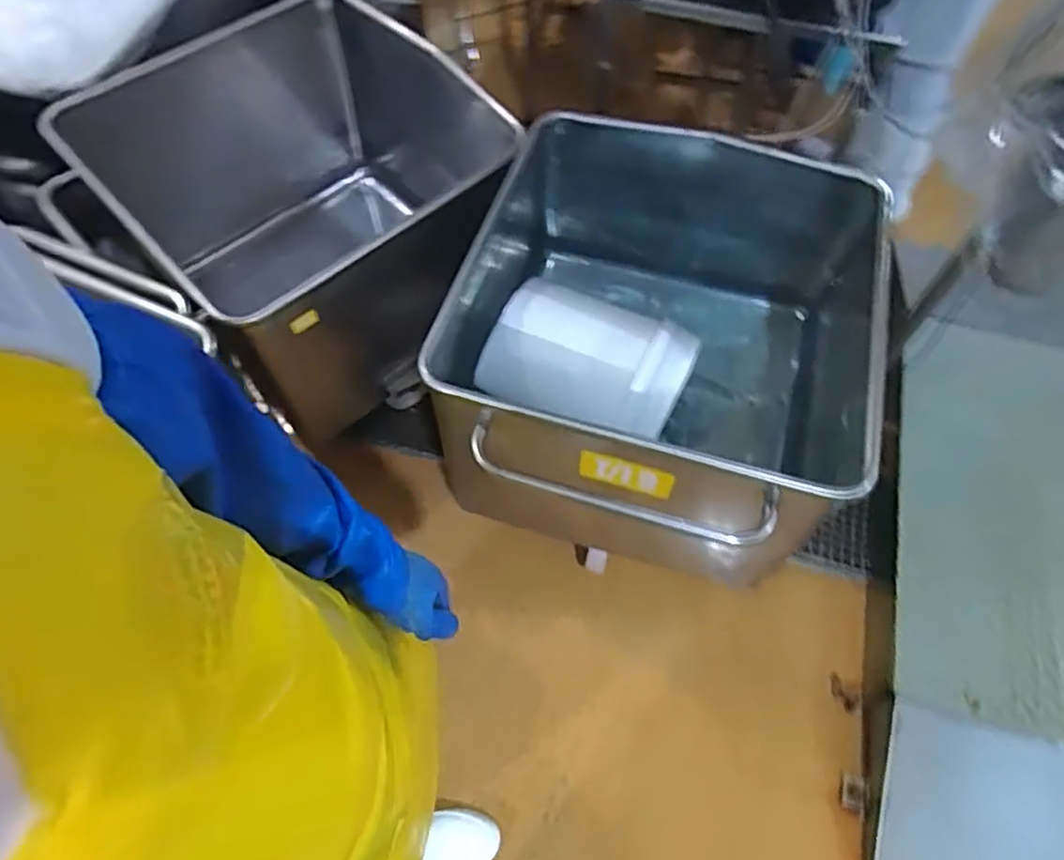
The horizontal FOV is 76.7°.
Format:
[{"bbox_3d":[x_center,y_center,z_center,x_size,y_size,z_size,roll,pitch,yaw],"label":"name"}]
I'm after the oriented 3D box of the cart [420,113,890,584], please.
[{"bbox_3d":[0.238,-0.074,1.341,0.730,0.647,0.755,9,59,5],"label":"cart"}]

